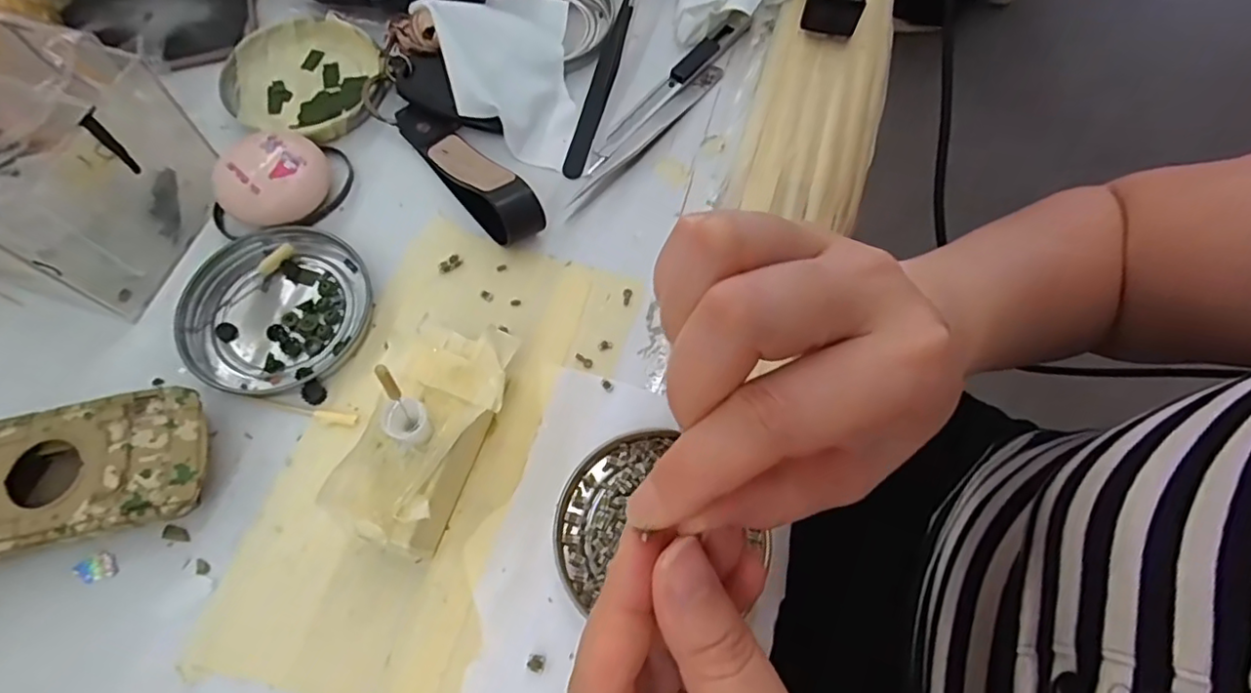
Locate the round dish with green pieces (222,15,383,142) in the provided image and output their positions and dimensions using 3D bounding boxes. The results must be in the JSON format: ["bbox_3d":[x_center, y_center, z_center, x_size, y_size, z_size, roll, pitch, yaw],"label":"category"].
[{"bbox_3d":[-0.165,-0.141,0.319,0.077,0.012,0.073,0,67,-1],"label":"round dish with green pieces"}]

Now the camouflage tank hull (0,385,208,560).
[{"bbox_3d":[-0.205,0.050,0.230,0.094,0.027,0.051,-13,68,-6],"label":"camouflage tank hull"}]

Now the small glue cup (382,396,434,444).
[{"bbox_3d":[-0.075,0.026,0.213,0.013,0.016,0.014,0,67,-1],"label":"small glue cup"}]

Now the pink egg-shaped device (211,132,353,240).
[{"bbox_3d":[-0.163,-0.077,0.284,0.054,0.024,0.044,-5,68,-3],"label":"pink egg-shaped device"}]

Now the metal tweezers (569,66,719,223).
[{"bbox_3d":[0.012,-0.108,0.312,0.010,0.004,0.122,37,72,13],"label":"metal tweezers"}]

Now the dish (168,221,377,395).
[{"bbox_3d":[-0.153,-0.017,0.269,0.077,0.008,0.076,0,67,-1],"label":"dish"}]

